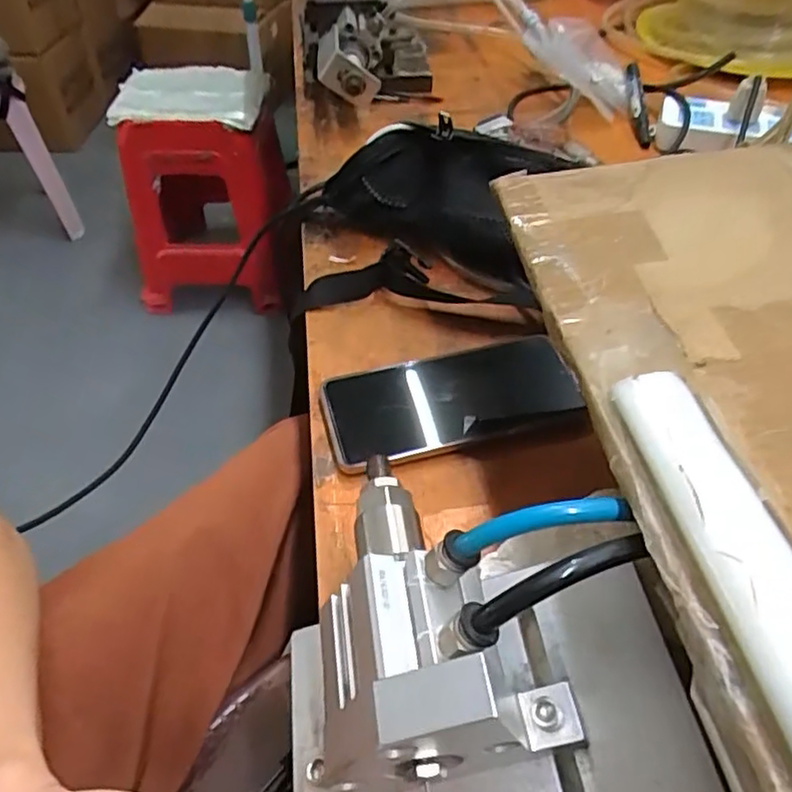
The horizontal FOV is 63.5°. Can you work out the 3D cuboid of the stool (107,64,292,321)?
[{"bbox_3d":[-0.458,-0.488,1.572,0.394,0.462,0.378,2,47,1],"label":"stool"}]

